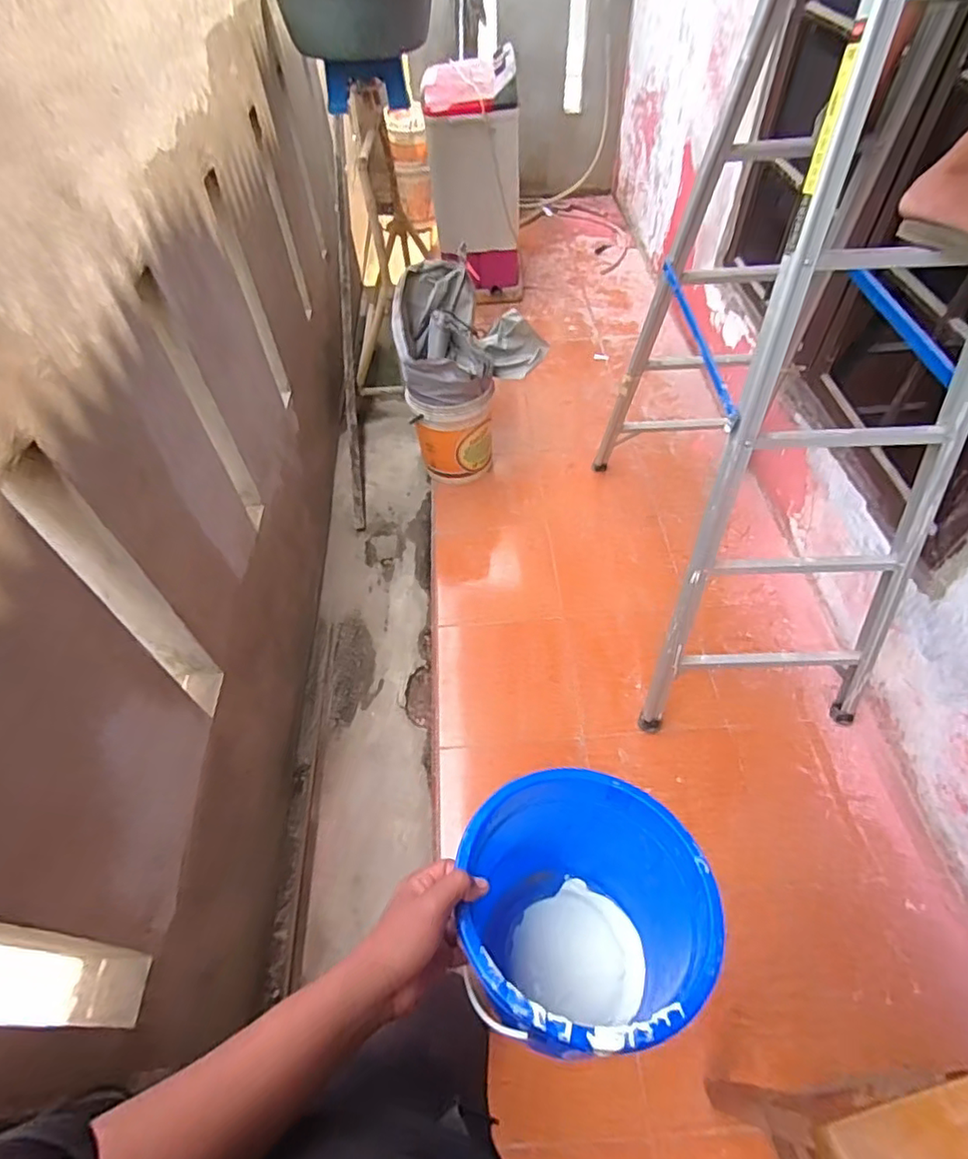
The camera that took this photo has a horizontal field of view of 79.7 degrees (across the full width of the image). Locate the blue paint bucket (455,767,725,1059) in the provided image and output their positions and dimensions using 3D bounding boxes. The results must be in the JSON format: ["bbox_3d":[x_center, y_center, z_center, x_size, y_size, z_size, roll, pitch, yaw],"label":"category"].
[{"bbox_3d":[0.095,0.326,0.583,0.214,0.230,0.217,-1,53,2],"label":"blue paint bucket"}]

